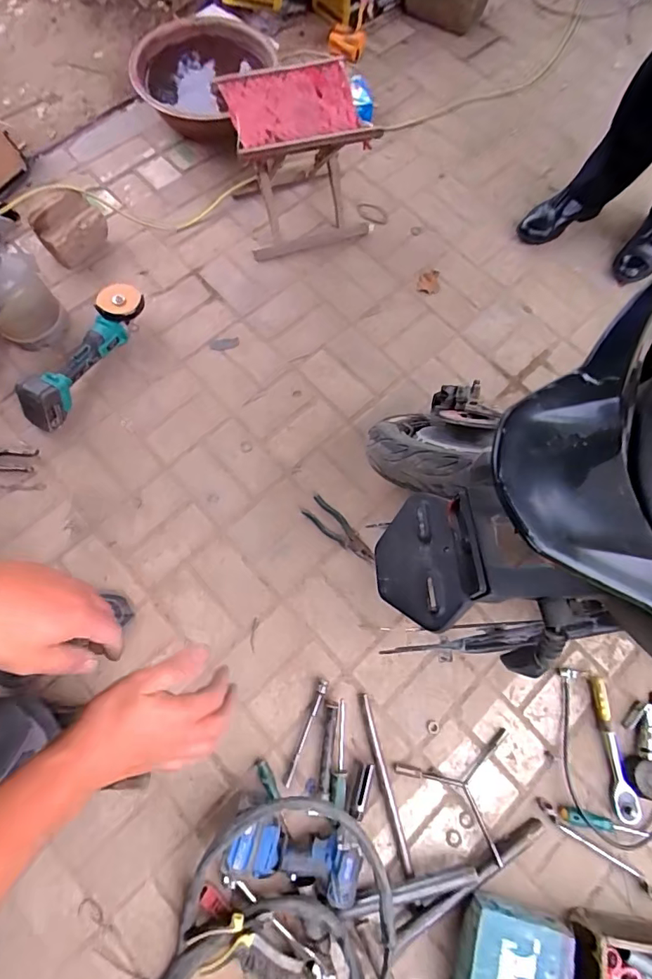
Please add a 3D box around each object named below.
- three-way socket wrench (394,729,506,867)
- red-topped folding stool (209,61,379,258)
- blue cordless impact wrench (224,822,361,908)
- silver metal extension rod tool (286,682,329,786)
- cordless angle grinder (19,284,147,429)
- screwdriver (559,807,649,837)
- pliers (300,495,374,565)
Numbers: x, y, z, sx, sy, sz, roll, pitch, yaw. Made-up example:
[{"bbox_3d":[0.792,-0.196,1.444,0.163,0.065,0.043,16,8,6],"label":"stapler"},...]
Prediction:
[{"bbox_3d":[0.237,0.558,0.884,0.206,0.043,0.215,11,75,2],"label":"three-way socket wrench"},{"bbox_3d":[-0.058,-0.757,1.085,0.294,0.292,0.210,-18,76,-5],"label":"red-topped folding stool"},{"bbox_3d":[-0.051,0.637,0.819,0.227,0.091,0.105,15,75,3],"label":"blue cordless impact wrench"},{"bbox_3d":[-0.040,0.472,0.905,0.017,0.014,0.201,22,76,5],"label":"silver metal extension rod tool"},{"bbox_3d":[-0.540,-0.306,1.026,0.094,0.095,0.368,28,75,5],"label":"cordless angle grinder"},{"bbox_3d":[0.521,0.625,0.870,0.168,0.021,0.023,11,75,2],"label":"screwdriver"},{"bbox_3d":[0.032,0.090,1.015,0.187,0.009,0.057,41,78,10],"label":"pliers"}]

